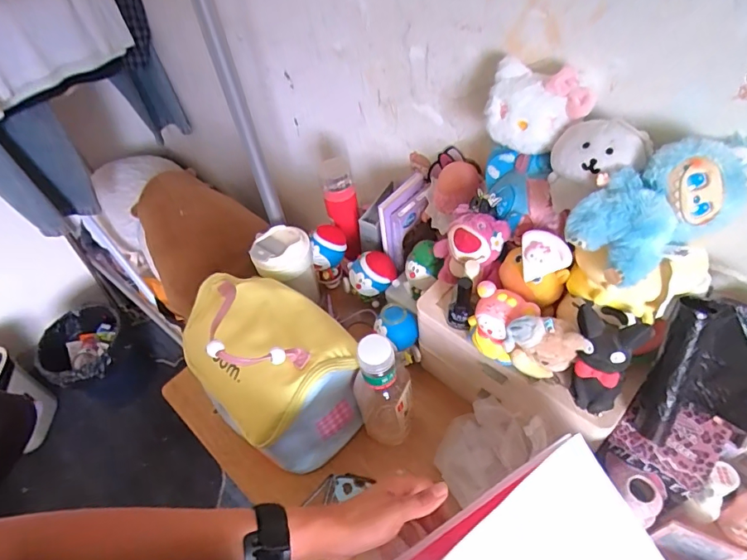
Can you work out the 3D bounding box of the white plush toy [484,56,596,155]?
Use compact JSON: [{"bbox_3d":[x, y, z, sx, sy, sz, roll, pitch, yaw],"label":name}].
[{"bbox_3d":[0.171,-0.178,0.487,0.099,0.083,0.046,15,51,17],"label":"white plush toy"}]

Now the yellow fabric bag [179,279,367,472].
[{"bbox_3d":[-0.137,0.101,0.618,0.156,0.203,0.232,-35,54,-24],"label":"yellow fabric bag"}]

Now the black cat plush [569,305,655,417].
[{"bbox_3d":[0.222,0.080,0.461,0.060,0.105,0.046,23,54,23],"label":"black cat plush"}]

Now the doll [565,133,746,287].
[{"bbox_3d":[0.250,-0.068,0.403,0.146,0.079,0.079,-23,50,-16],"label":"doll"}]

